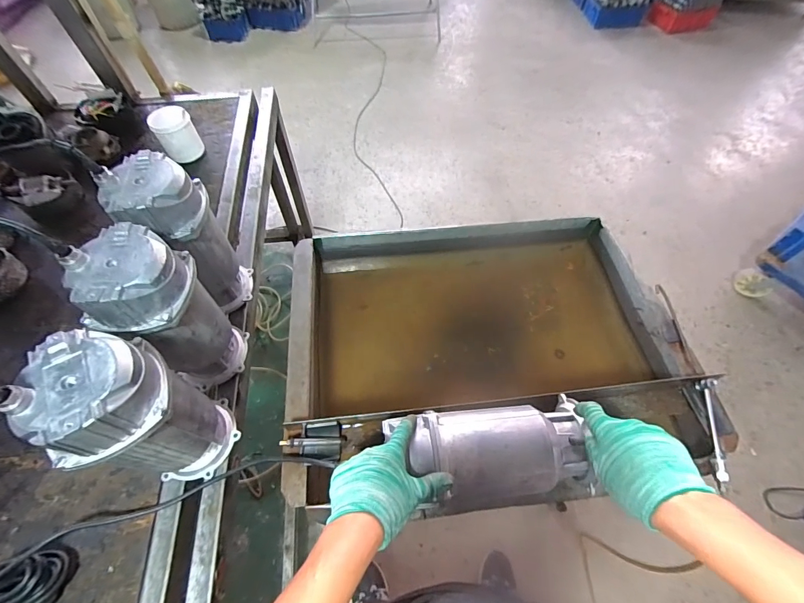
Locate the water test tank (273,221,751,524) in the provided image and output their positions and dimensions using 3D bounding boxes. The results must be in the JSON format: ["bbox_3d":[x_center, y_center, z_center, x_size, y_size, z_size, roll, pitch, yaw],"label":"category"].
[{"bbox_3d":[0.159,0.106,0.817,0.746,0.229,0.589,-4,59,-3],"label":"water test tank"}]

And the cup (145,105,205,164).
[{"bbox_3d":[-0.579,-0.433,0.961,0.098,0.098,0.095,-29,63,-16],"label":"cup"}]

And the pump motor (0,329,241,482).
[{"bbox_3d":[-0.335,0.156,0.501,0.121,0.297,0.127,0,59,0],"label":"pump motor"}]

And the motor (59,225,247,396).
[{"bbox_3d":[-0.347,0.031,0.578,0.118,0.292,0.140,38,66,20],"label":"motor"}]

